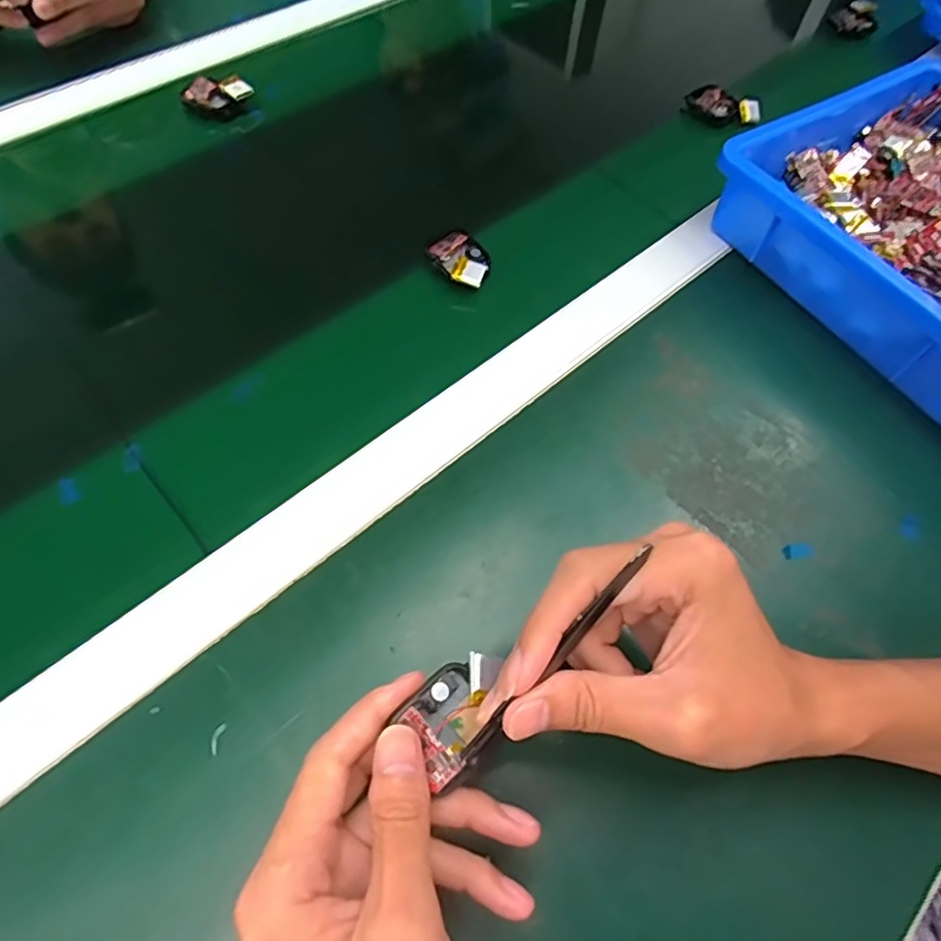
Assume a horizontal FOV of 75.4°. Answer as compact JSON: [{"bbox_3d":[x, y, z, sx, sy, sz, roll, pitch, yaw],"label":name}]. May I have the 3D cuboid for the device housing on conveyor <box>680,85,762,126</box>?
[{"bbox_3d":[0.224,-0.323,0.544,0.066,0.021,0.032,24,61,11],"label":"device housing on conveyor"}]

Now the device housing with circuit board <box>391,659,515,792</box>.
[{"bbox_3d":[-0.008,0.098,0.241,0.035,0.018,0.034,-36,67,-20],"label":"device housing with circuit board"}]

